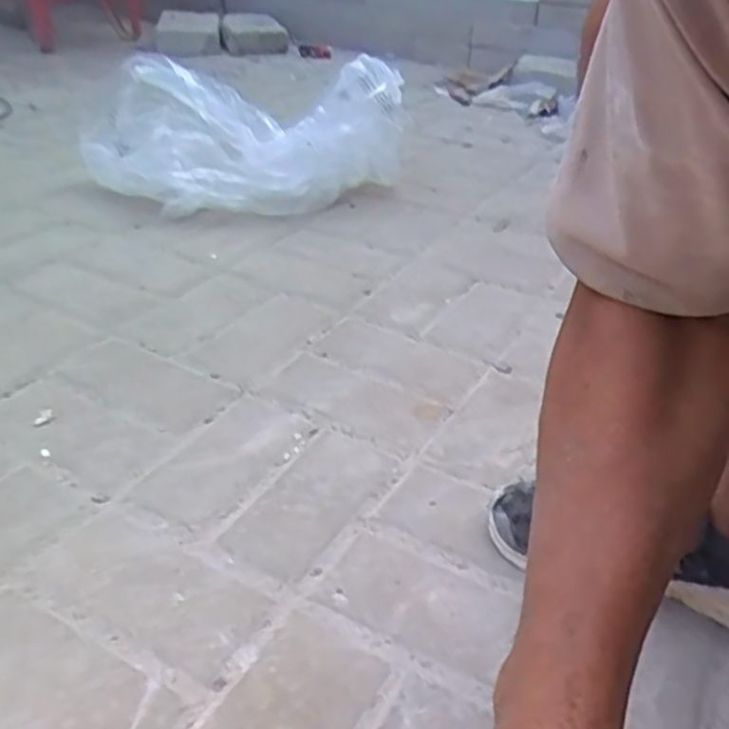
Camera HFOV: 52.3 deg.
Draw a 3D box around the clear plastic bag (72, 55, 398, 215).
[{"bbox_3d":[-0.197,-0.404,1.287,0.543,0.224,0.261,-6,34,-15],"label":"clear plastic bag"}]

